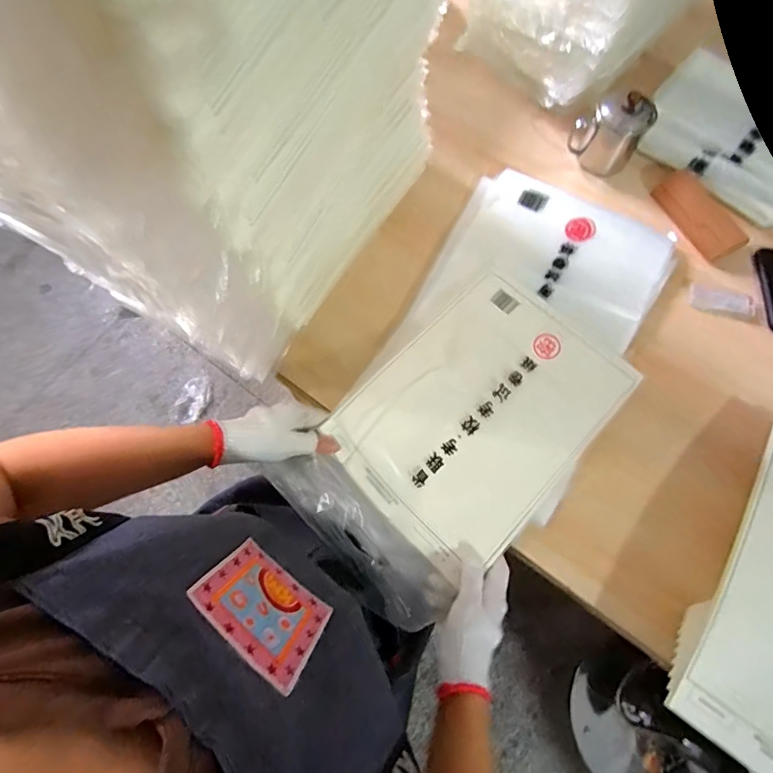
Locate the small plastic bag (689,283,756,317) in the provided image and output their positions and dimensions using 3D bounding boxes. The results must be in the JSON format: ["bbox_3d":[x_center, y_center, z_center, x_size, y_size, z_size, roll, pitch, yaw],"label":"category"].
[{"bbox_3d":[0.500,-0.127,0.668,0.092,0.006,0.040,13,71,4],"label":"small plastic bag"}]

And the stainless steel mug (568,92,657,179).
[{"bbox_3d":[0.361,-0.417,0.720,0.104,0.097,0.081,32,73,10],"label":"stainless steel mug"}]

